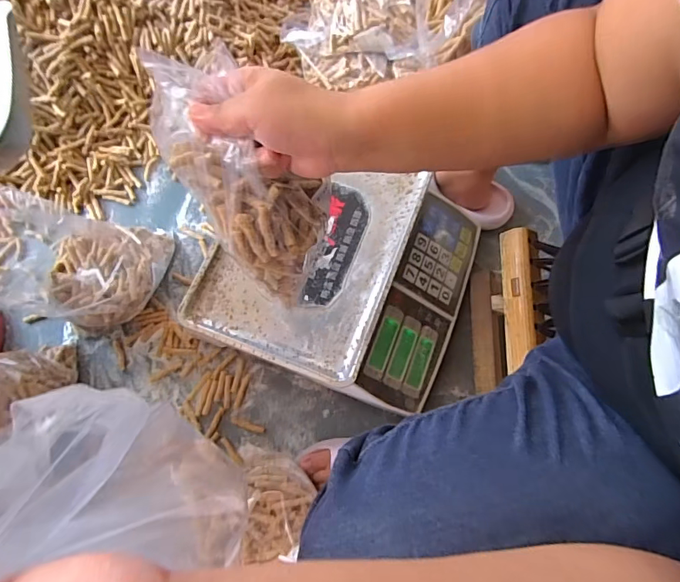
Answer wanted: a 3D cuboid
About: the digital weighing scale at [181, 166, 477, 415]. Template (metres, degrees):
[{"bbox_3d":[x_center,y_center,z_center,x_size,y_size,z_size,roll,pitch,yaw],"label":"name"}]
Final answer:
[{"bbox_3d":[0.008,-0.023,0.645,0.329,0.128,0.313,20,72,9],"label":"digital weighing scale"}]

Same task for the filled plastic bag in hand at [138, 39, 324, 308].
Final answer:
[{"bbox_3d":[-0.069,-0.085,0.361,0.088,0.216,0.064,-39,38,-11],"label":"filled plastic bag in hand"}]

